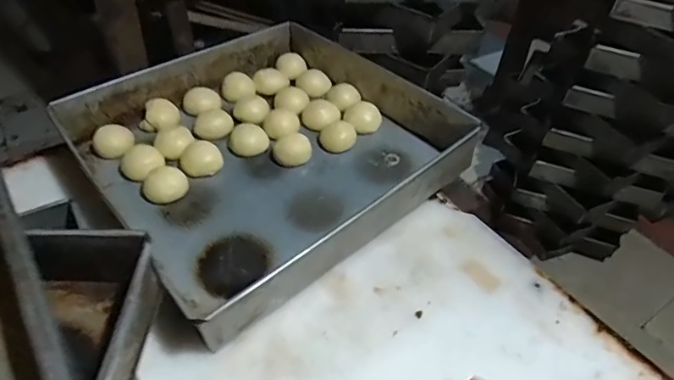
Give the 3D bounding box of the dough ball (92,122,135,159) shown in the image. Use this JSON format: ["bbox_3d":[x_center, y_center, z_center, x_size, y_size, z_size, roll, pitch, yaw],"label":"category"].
[{"bbox_3d":[-0.311,-0.067,0.660,0.053,0.034,0.043,-16,47,-20],"label":"dough ball"}]

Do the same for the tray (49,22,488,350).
[{"bbox_3d":[-0.090,-0.071,0.650,0.432,0.088,0.418,-28,52,-29],"label":"tray"}]

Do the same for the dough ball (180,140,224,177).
[{"bbox_3d":[-0.186,-0.043,0.647,0.054,0.031,0.044,-11,45,-15],"label":"dough ball"}]

